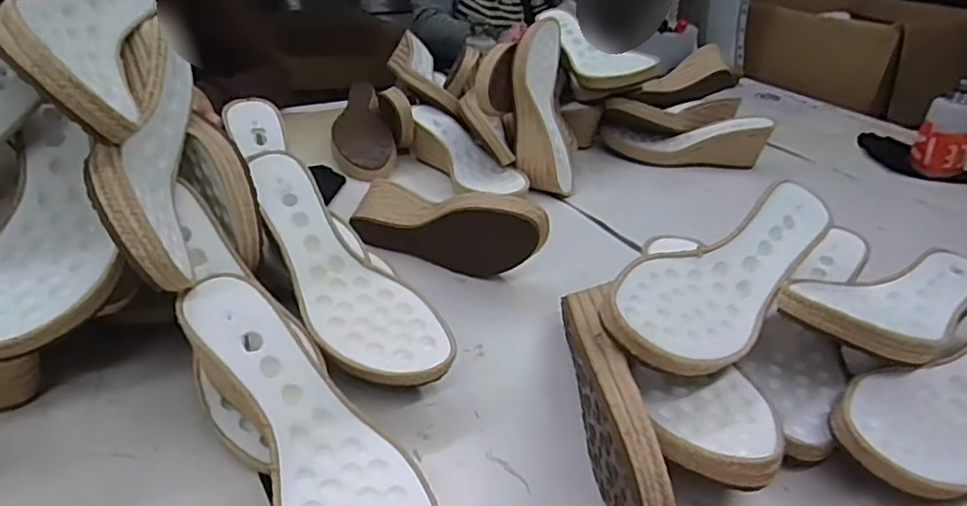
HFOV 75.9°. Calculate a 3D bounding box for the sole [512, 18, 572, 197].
[{"bbox_3d":[0.069,-0.188,0.814,0.084,0.237,0.065,5,-12,-32],"label":"sole"}]

